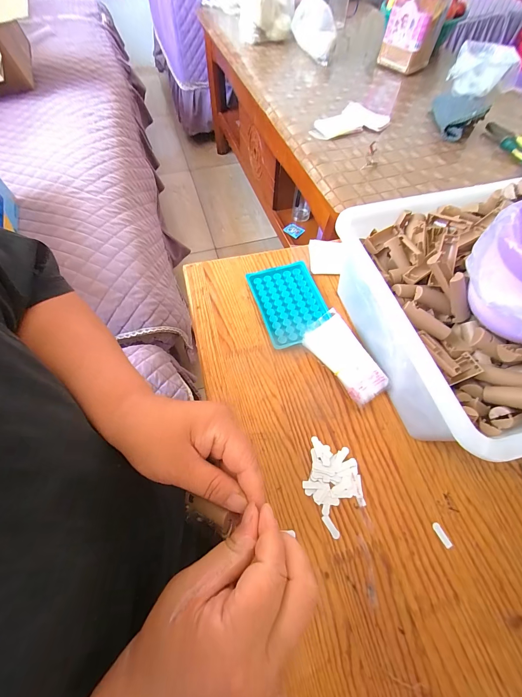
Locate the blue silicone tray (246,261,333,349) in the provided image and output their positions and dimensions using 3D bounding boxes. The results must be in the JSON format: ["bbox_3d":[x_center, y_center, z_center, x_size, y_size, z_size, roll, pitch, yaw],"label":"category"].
[{"bbox_3d":[0.043,-0.067,0.388,0.093,0.016,0.128,-15,64,-10],"label":"blue silicone tray"}]

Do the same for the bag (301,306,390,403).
[{"bbox_3d":[0.103,0.013,0.346,0.054,0.034,0.114,-29,67,-15],"label":"bag"}]

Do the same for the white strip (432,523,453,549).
[{"bbox_3d":[0.181,0.186,0.273,0.008,0.004,0.022,-23,65,-15],"label":"white strip"}]

